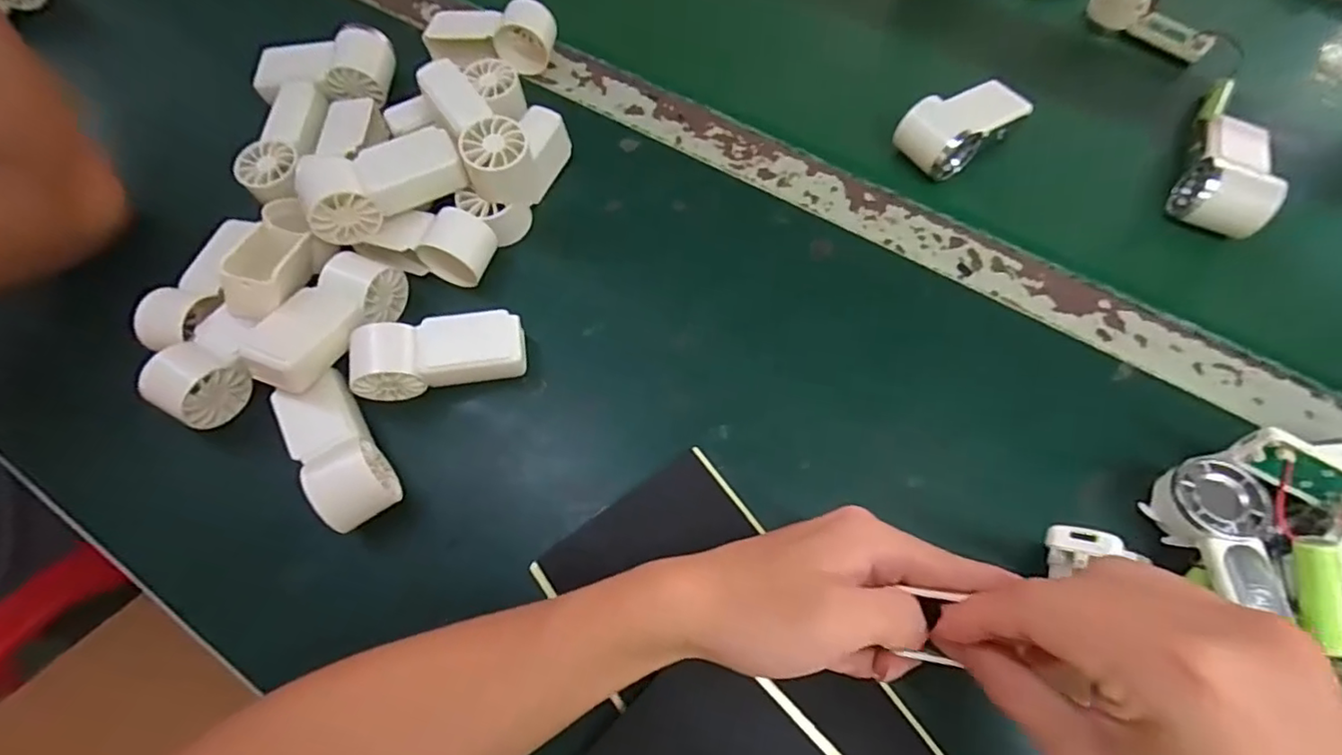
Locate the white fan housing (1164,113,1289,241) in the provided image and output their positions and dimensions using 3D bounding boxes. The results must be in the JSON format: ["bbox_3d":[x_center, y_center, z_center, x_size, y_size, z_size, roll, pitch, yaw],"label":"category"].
[{"bbox_3d":[0.373,-0.137,0.394,0.048,0.034,0.086,29,70,13],"label":"white fan housing"}]

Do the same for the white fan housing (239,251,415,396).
[{"bbox_3d":[-0.195,-0.035,0.340,0.038,0.034,0.092,22,52,9],"label":"white fan housing"}]

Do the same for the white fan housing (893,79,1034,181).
[{"bbox_3d":[0.205,-0.178,0.418,0.098,0.032,0.045,-32,69,-12],"label":"white fan housing"}]

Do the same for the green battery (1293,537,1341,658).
[{"bbox_3d":[0.284,0.095,0.261,0.011,0.013,0.049,-7,89,-4],"label":"green battery"}]

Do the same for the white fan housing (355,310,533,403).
[{"bbox_3d":[-0.132,-0.012,0.345,0.091,0.030,0.036,-12,66,-3],"label":"white fan housing"}]

